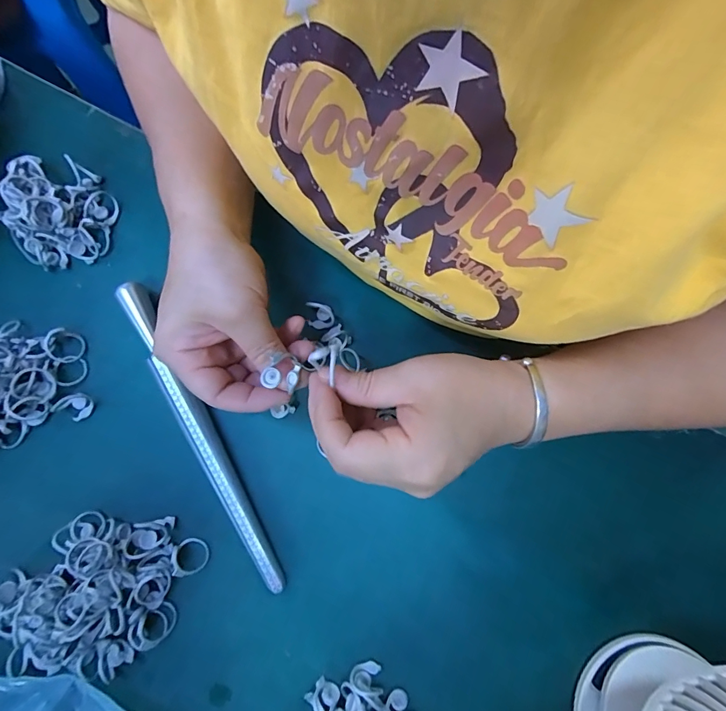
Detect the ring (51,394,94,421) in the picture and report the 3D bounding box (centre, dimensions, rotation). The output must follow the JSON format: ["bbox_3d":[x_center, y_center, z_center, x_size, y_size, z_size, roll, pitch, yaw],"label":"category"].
[{"bbox_3d":[-0.216,0.037,0.297,0.025,0.010,0.020,23,80,6],"label":"ring"}]

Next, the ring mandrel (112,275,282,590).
[{"bbox_3d":[-0.115,0.051,0.283,0.020,0.025,0.236,-29,79,-4],"label":"ring mandrel"}]

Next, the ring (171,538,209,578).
[{"bbox_3d":[-0.118,0.138,0.273,0.023,0.007,0.023,2,55,-29],"label":"ring"}]

